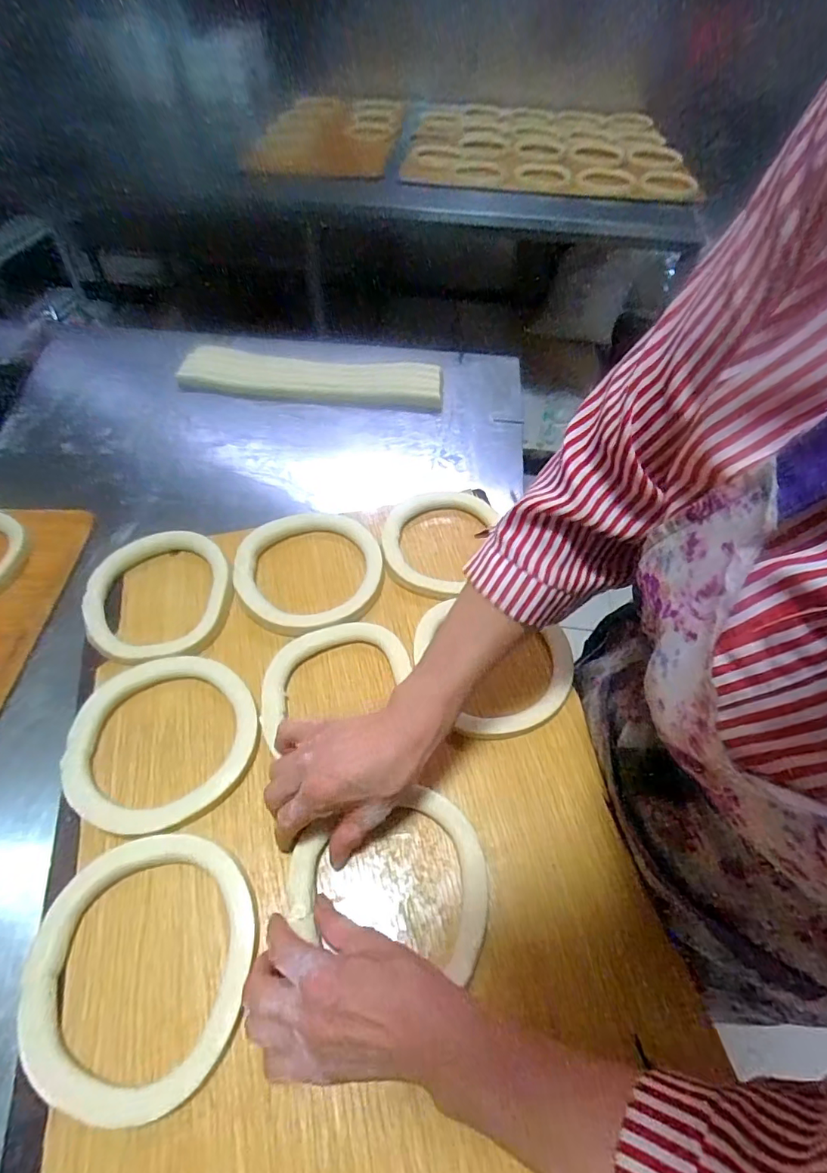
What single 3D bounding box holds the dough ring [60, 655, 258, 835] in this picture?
[{"bbox_3d":[-0.217,0.135,0.450,0.155,0.026,0.150,0,52,1],"label":"dough ring"}]

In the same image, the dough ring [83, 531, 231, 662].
[{"bbox_3d":[-0.263,0.006,0.533,0.140,0.016,0.154,0,52,1],"label":"dough ring"}]

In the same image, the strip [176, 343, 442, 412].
[{"bbox_3d":[-0.154,-0.318,0.778,0.389,0.035,0.087,5,52,5],"label":"strip"}]

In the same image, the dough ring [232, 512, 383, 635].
[{"bbox_3d":[-0.113,-0.019,0.555,0.153,0.019,0.151,0,52,1],"label":"dough ring"}]

